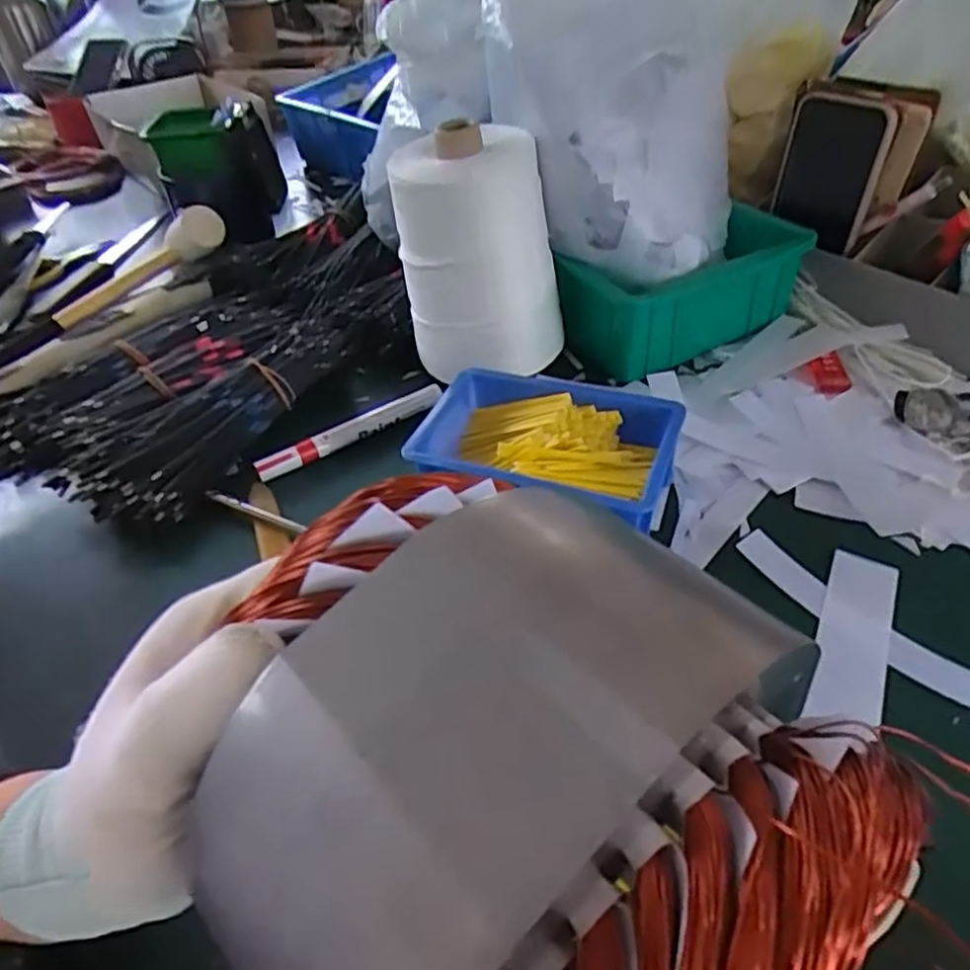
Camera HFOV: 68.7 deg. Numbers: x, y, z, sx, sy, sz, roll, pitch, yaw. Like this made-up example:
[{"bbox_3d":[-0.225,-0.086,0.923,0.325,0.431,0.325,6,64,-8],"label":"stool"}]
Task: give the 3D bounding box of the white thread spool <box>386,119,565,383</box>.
[{"bbox_3d":[-0.003,-0.152,0.486,0.096,0.155,0.093,-3,43,3],"label":"white thread spool"}]

